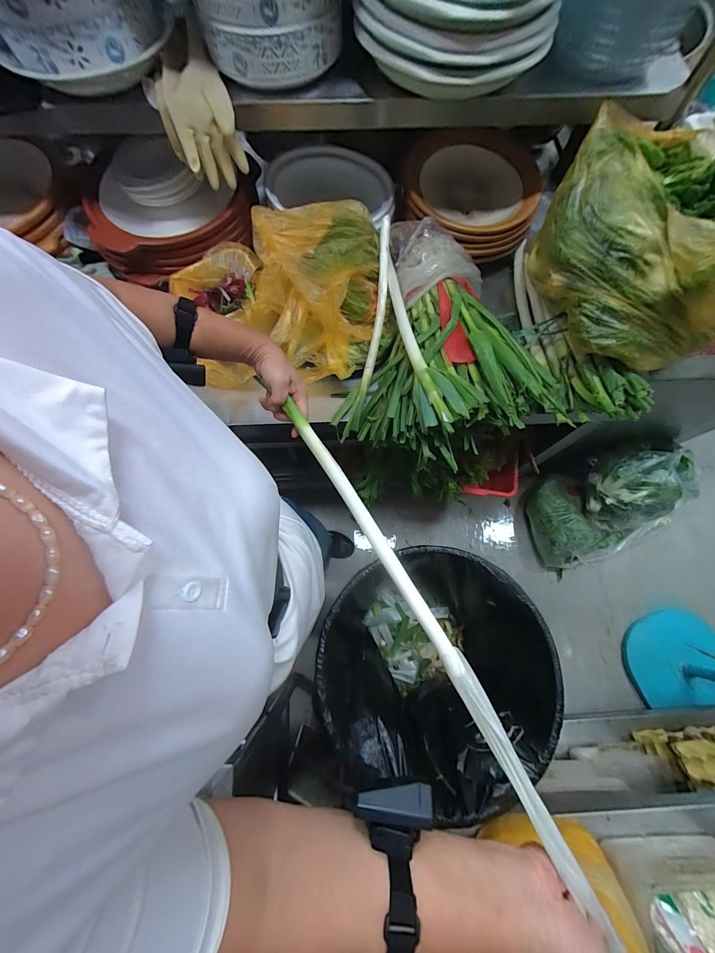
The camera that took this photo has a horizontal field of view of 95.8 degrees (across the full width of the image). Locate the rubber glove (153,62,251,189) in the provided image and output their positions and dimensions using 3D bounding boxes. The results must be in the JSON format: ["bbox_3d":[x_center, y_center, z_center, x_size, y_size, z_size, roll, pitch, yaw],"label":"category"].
[{"bbox_3d":[-0.311,-0.695,0.644,0.132,0.121,0.136,-22,74,-6],"label":"rubber glove"}]

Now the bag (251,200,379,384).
[{"bbox_3d":[-0.075,-0.391,0.674,0.260,0.167,0.323,0,73,0],"label":"bag"}]

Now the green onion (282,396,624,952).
[{"bbox_3d":[0.059,0.137,0.390,0.029,0.023,0.615,-29,67,-9],"label":"green onion"}]

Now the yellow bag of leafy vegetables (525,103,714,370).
[{"bbox_3d":[0.528,-0.423,0.595,0.280,0.200,0.386,-13,73,-4],"label":"yellow bag of leafy vegetables"}]

